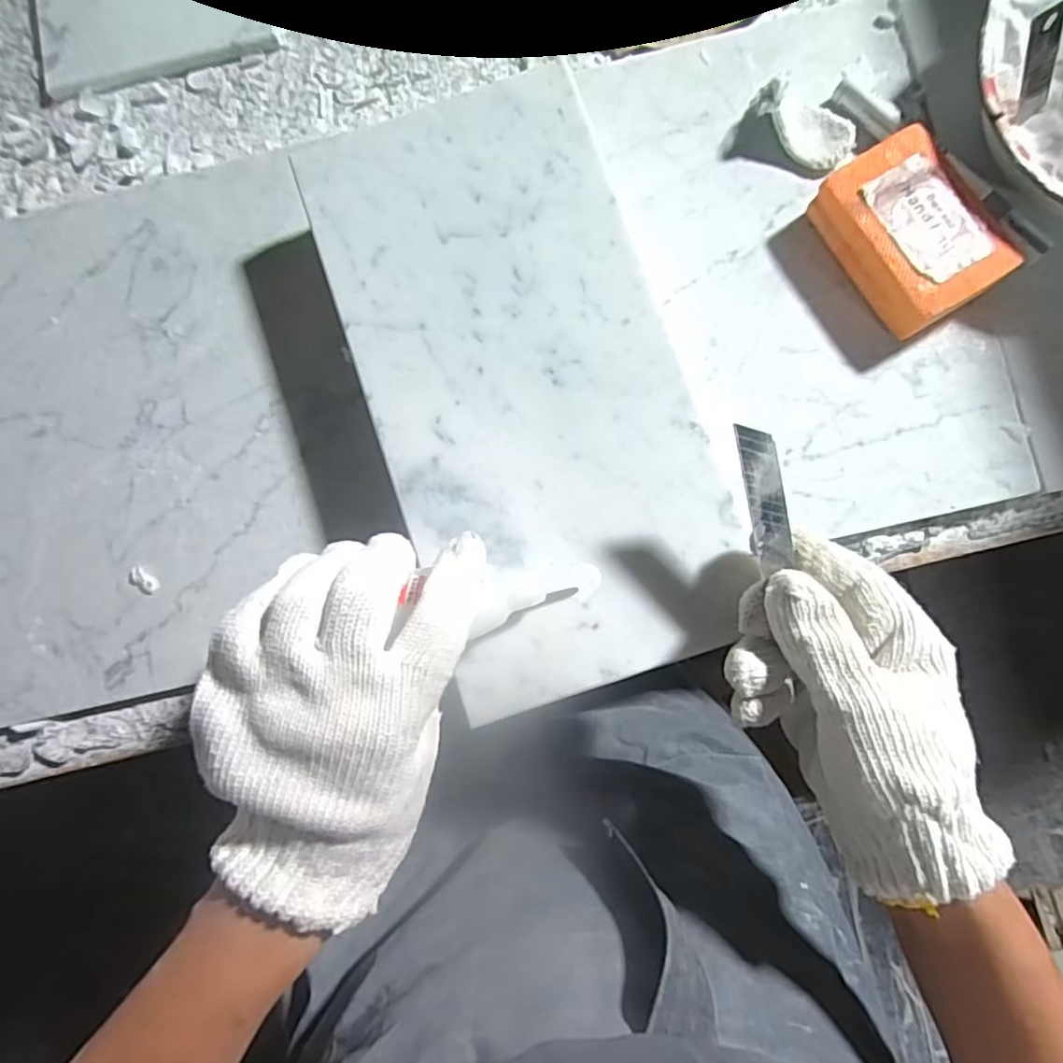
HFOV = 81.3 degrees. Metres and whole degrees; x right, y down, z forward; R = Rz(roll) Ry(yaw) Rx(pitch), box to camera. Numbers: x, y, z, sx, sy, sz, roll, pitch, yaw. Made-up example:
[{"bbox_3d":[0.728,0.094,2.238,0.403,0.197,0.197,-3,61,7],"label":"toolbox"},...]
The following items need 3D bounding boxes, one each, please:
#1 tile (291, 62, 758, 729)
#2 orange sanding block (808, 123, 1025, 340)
[{"bbox_3d":[-0.004,-0.077,0.303,0.150,0.005,0.304,-19,83,2],"label":"tile"},{"bbox_3d":[0.202,-0.159,0.332,0.058,0.032,0.094,-31,82,1],"label":"orange sanding block"}]

